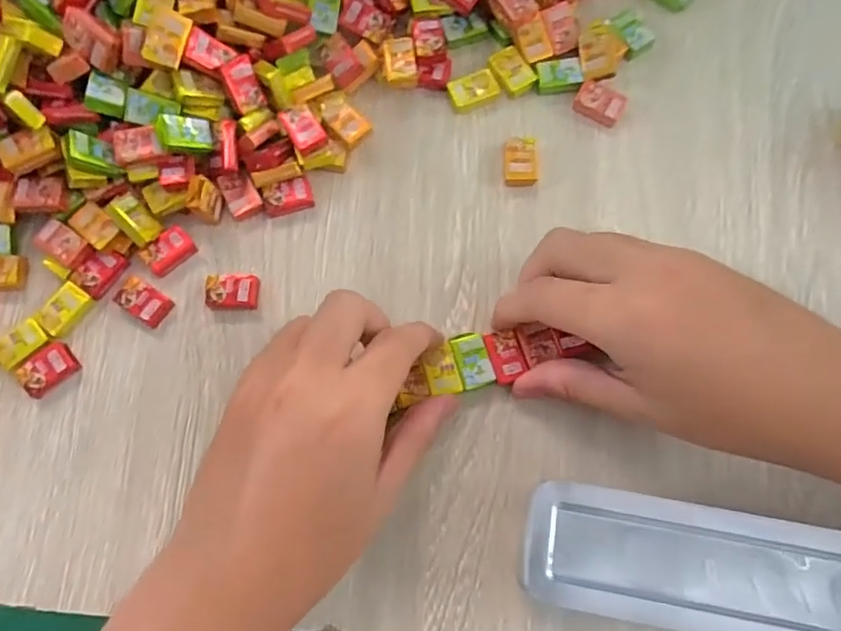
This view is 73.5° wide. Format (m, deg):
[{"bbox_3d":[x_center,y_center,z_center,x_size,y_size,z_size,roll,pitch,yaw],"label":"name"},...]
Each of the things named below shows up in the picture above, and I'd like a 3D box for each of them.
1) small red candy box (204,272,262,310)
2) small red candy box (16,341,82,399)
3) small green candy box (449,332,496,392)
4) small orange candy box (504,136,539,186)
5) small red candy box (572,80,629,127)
[{"bbox_3d":[-0.098,-0.012,0.295,0.026,0.008,0.018,-1,76,2],"label":"small red candy box"},{"bbox_3d":[-0.191,0.028,0.289,0.020,0.007,0.026,43,81,11],"label":"small red candy box"},{"bbox_3d":[0.026,0.022,0.278,0.016,0.004,0.027,-14,76,-3],"label":"small green candy box"},{"bbox_3d":[0.055,-0.084,0.309,0.017,0.011,0.025,3,76,1],"label":"small orange candy box"},{"bbox_3d":[0.101,-0.120,0.318,0.027,0.009,0.019,26,77,7],"label":"small red candy box"}]

